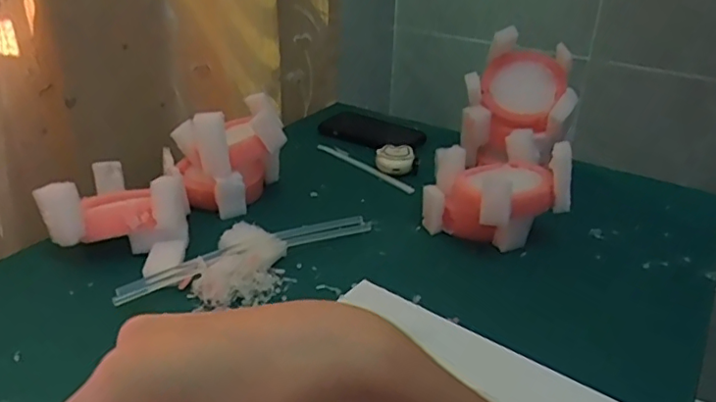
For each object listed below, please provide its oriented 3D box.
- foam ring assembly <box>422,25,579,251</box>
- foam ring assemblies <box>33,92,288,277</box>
[{"bbox_3d":[0.173,-0.070,0.668,0.144,0.123,0.277,11,47,15],"label":"foam ring assembly"},{"bbox_3d":[-0.202,-0.031,0.630,0.142,0.104,0.261,19,33,26],"label":"foam ring assemblies"}]

